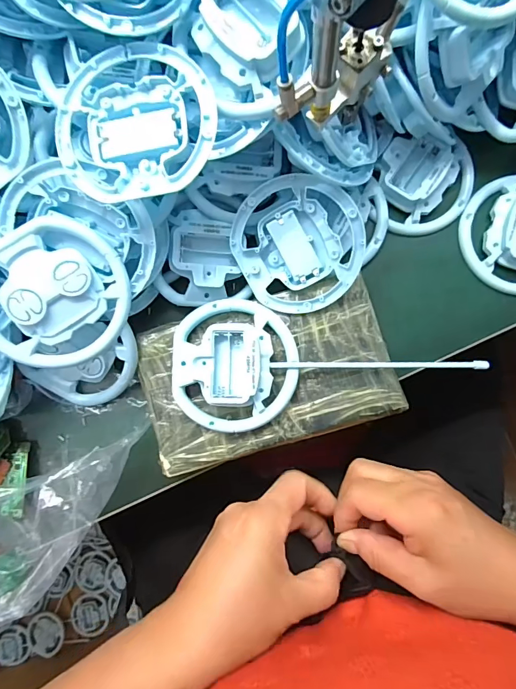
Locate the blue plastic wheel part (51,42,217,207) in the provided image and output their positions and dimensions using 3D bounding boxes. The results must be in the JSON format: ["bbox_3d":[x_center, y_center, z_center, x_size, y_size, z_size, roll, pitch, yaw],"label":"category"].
[{"bbox_3d":[-0.080,-0.144,0.265,0.102,0.018,0.100,0,87,2],"label":"blue plastic wheel part"}]

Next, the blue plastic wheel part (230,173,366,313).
[{"bbox_3d":[0.033,-0.081,0.324,0.095,0.028,0.105,-33,86,0],"label":"blue plastic wheel part"}]

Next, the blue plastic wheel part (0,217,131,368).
[{"bbox_3d":[-0.146,-0.035,0.292,0.100,0.020,0.100,-2,97,-14],"label":"blue plastic wheel part"}]

